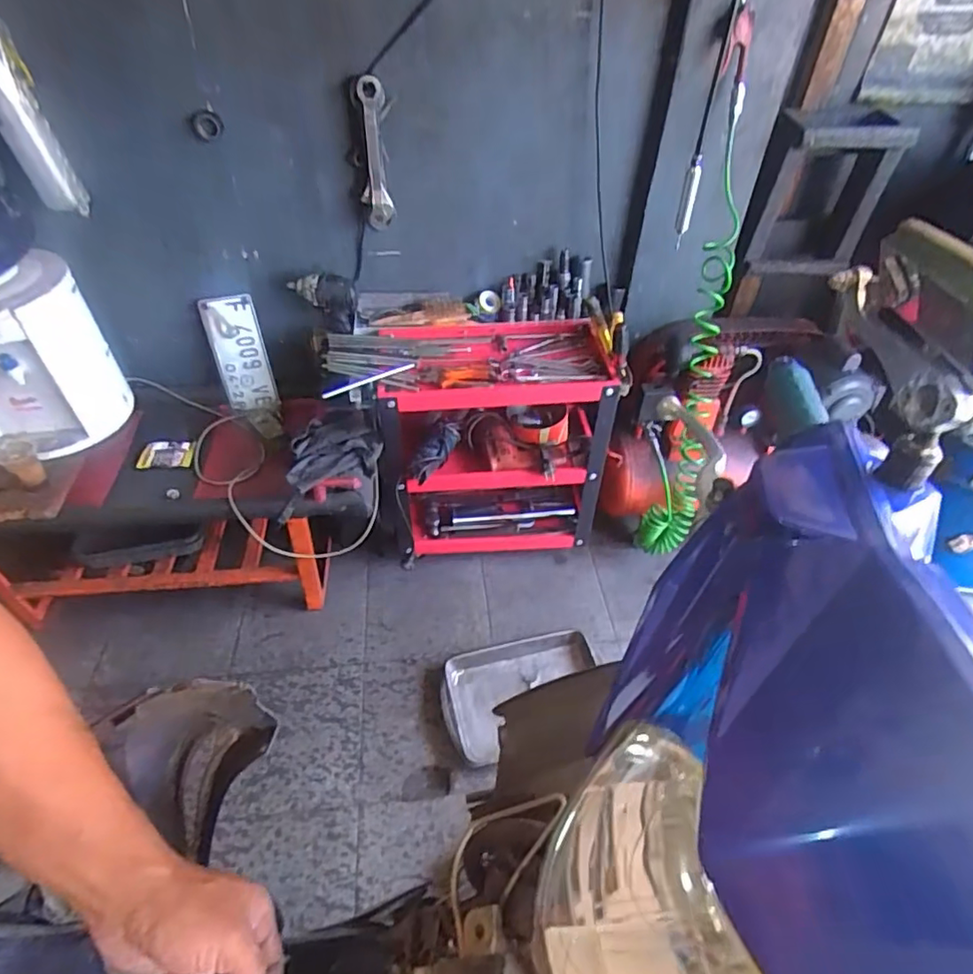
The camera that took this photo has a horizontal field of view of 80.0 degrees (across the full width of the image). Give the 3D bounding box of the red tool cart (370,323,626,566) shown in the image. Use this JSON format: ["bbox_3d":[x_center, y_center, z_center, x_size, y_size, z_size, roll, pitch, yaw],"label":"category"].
[{"bbox_3d":[-0.006,-0.097,1.381,0.513,0.496,0.285,-5,45,-7],"label":"red tool cart"}]

